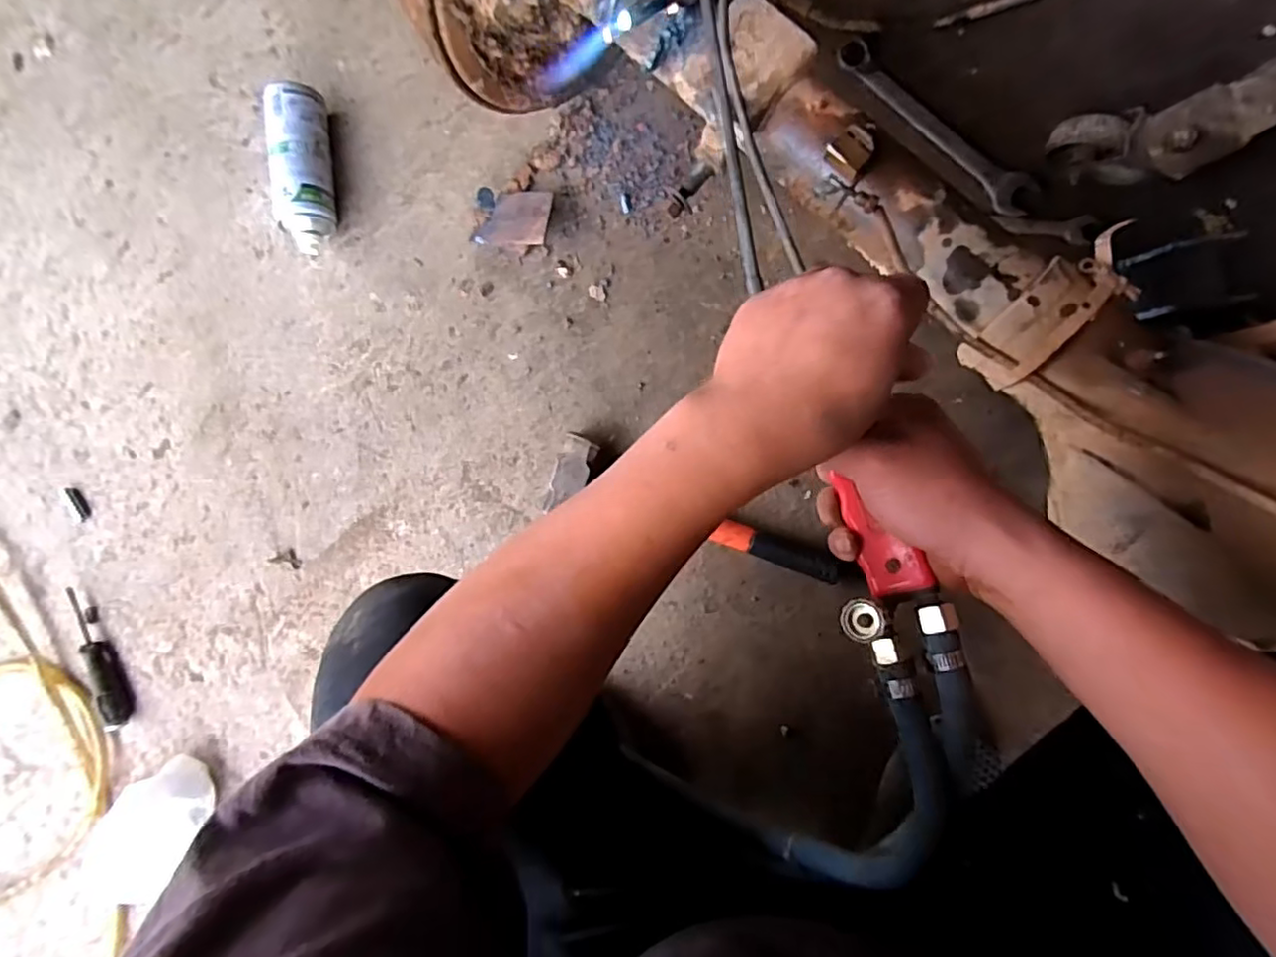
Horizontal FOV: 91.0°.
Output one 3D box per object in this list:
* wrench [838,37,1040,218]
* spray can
[{"bbox_3d":[0.308,-0.367,0.653,0.252,0.021,0.045,45,98,5],"label":"wrench"},{"bbox_3d":[-0.398,-0.367,0.750,0.065,0.071,0.193,-1,92,10],"label":"spray can"}]

